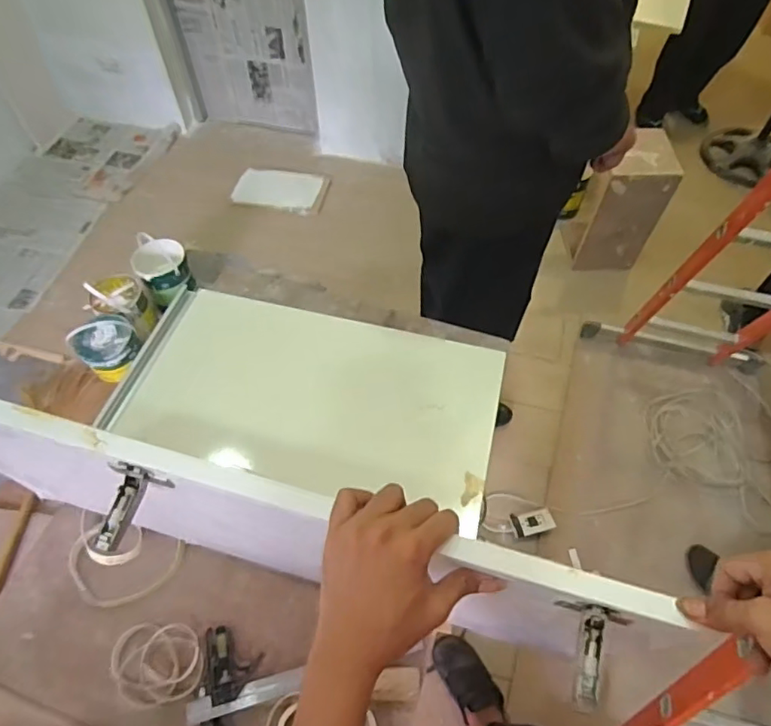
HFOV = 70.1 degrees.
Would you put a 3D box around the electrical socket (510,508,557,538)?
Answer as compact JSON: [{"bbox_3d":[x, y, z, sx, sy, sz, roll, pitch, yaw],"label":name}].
[{"bbox_3d":[0.427,0.462,1.591,0.117,0.046,0.071,-7,57,-5],"label":"electrical socket"}]

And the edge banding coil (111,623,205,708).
[{"bbox_3d":[-0.305,0.402,0.736,0.125,0.032,0.098,0,57,0],"label":"edge banding coil"}]

